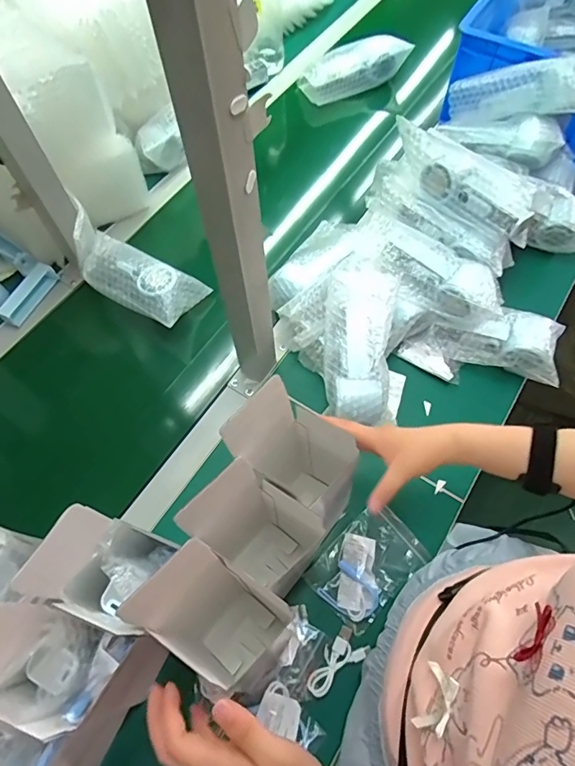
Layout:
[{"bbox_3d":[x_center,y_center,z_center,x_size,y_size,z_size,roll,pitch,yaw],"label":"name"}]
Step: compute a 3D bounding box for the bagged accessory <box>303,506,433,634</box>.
[{"bbox_3d":[0.092,0.206,0.531,0.125,0.010,0.087,-41,70,-16],"label":"bagged accessory"}]

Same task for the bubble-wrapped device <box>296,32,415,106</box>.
[{"bbox_3d":[0.127,-0.626,0.921,0.207,0.092,0.069,-18,65,-7],"label":"bubble-wrapped device"}]

